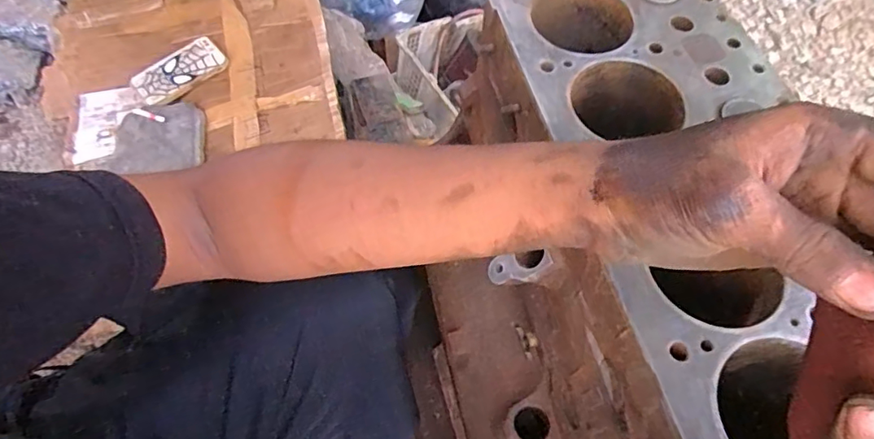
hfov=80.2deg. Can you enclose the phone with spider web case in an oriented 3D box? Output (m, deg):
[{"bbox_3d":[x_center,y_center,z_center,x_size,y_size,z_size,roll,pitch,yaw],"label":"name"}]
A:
[{"bbox_3d":[-0.451,-0.260,0.912,0.154,0.007,0.079,-39,84,-17],"label":"phone with spider web case"}]

